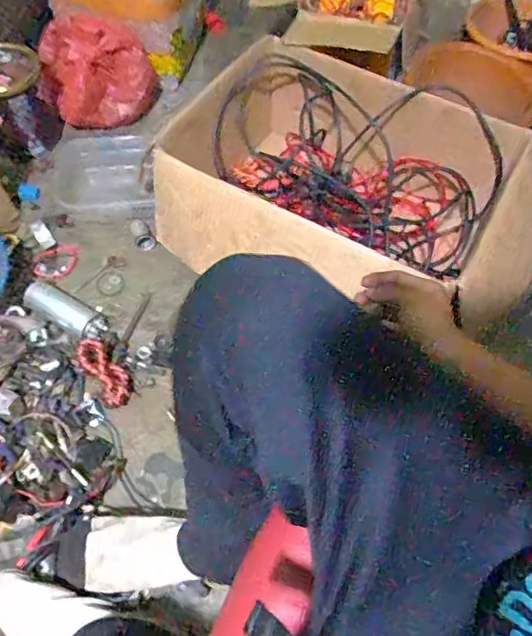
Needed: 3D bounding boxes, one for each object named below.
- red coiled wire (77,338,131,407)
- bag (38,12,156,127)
[{"bbox_3d":[-0.248,0.077,0.840,0.046,0.042,0.113,-35,66,-21],"label":"red coiled wire"},{"bbox_3d":[-0.347,-0.512,1.155,0.227,0.170,0.133,-10,59,-8],"label":"bag"}]

